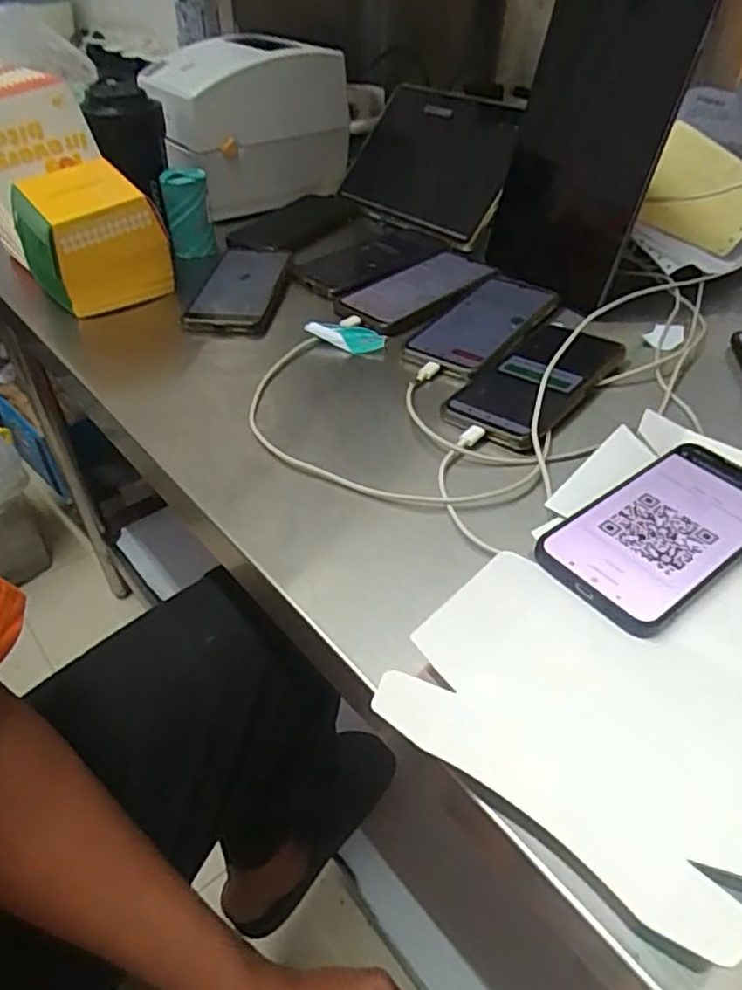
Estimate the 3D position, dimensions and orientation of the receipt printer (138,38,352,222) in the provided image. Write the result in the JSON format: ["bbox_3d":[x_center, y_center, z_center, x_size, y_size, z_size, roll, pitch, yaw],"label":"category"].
[{"bbox_3d":[-0.143,-0.445,0.791,0.227,0.165,0.137,-5,41,-4],"label":"receipt printer"}]

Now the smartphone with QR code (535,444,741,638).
[{"bbox_3d":[0.179,0.017,0.389,0.166,0.008,0.079,-28,48,-27],"label":"smartphone with QR code"}]

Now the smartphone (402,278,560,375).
[{"bbox_3d":[0.104,-0.159,0.595,0.077,0.015,0.167,27,49,28],"label":"smartphone"}]

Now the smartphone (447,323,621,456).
[{"bbox_3d":[0.129,-0.094,0.522,0.084,0.016,0.171,29,54,28],"label":"smartphone"}]

